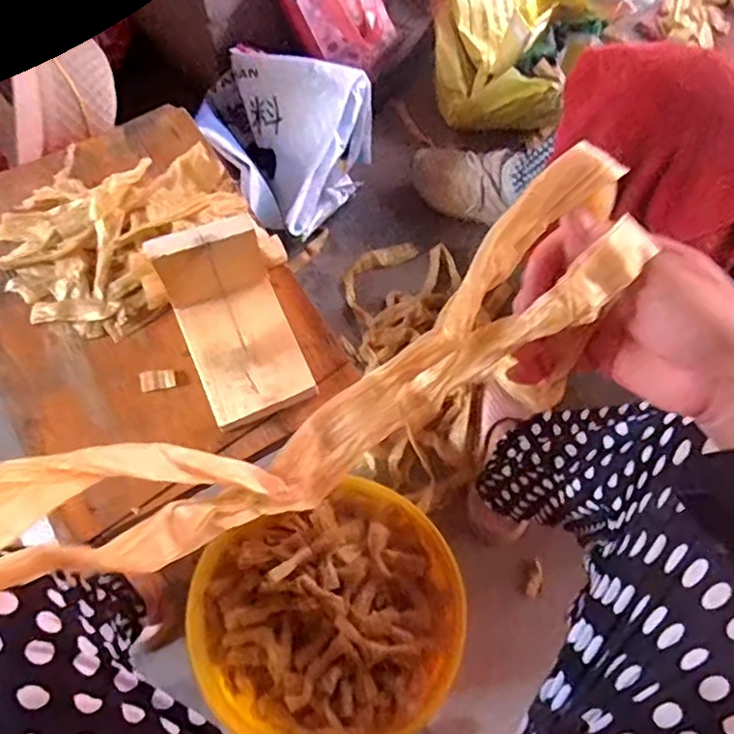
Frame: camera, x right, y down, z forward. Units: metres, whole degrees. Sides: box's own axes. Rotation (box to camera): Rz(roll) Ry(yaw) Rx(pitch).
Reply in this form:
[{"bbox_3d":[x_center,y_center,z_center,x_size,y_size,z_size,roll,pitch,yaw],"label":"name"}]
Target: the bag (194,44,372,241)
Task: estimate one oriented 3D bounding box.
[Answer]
[{"bbox_3d":[-0.154,-0.351,0.993,0.264,0.172,0.227,26,69,14],"label":"bag"}]

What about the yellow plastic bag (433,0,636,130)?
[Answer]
[{"bbox_3d":[0.236,-0.556,1.090,0.330,0.185,0.267,37,72,18],"label":"yellow plastic bag"}]

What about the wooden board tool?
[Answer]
[{"bbox_3d":[-0.097,-0.035,0.460,0.079,0.078,0.127,-21,66,-7],"label":"wooden board tool"}]

